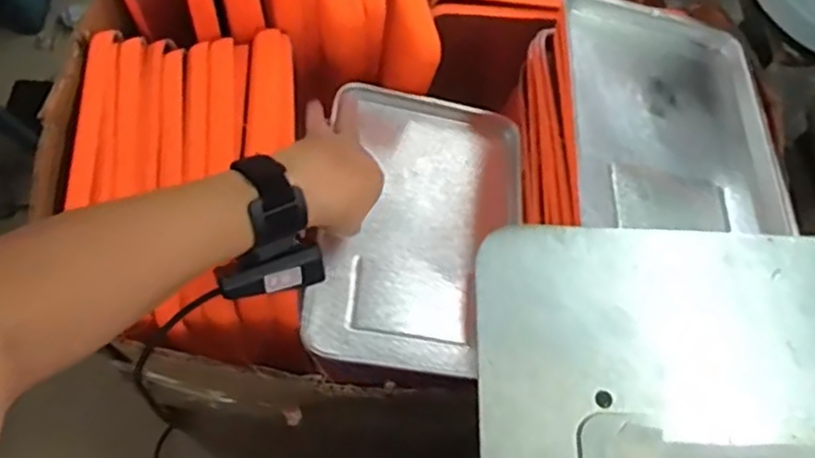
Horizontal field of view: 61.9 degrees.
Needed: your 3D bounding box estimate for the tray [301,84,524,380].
[{"bbox_3d":[0.017,-0.001,0.592,0.184,0.027,0.249,13,65,-19],"label":"tray"}]

